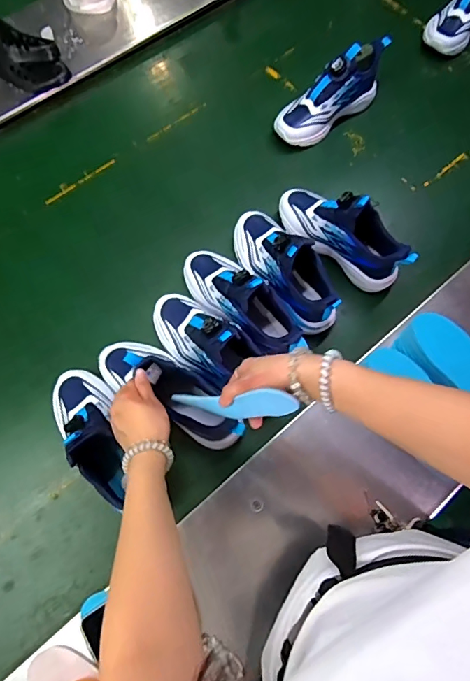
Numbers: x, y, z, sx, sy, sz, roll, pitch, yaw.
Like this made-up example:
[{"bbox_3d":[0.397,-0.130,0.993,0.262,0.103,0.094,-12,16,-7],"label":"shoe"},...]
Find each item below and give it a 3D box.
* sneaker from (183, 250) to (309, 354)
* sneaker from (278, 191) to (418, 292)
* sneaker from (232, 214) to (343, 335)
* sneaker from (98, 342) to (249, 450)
[{"bbox_3d":[0.014,-0.066,0.718,0.250,0.151,0.097,37,75,10],"label":"sneaker"},{"bbox_3d":[0.182,-0.192,0.730,0.243,0.123,0.074,38,74,11],"label":"sneaker"},{"bbox_3d":[0.083,-0.131,0.711,0.090,0.127,0.243,-33,75,-12],"label":"sneaker"},{"bbox_3d":[-0.098,0.066,0.638,0.245,0.130,0.083,29,75,11],"label":"sneaker"}]

